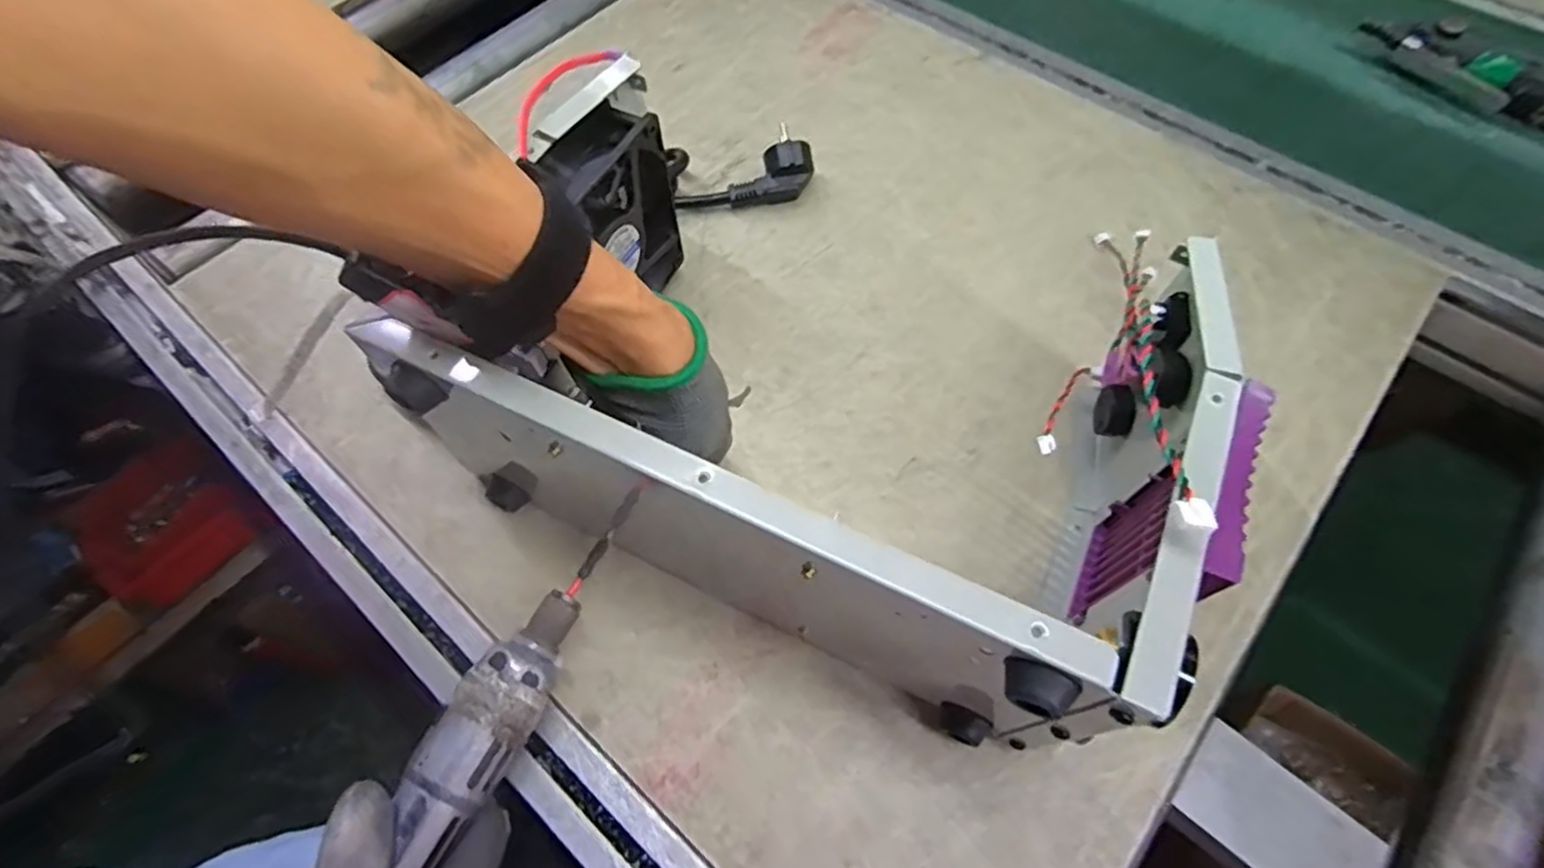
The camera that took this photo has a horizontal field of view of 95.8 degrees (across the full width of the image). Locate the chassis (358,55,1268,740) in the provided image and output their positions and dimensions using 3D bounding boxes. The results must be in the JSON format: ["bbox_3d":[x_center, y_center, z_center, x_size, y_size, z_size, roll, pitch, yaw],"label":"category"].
[{"bbox_3d":[0.014,-0.025,0.358,0.376,0.176,0.222,26,67,14],"label":"chassis"}]

